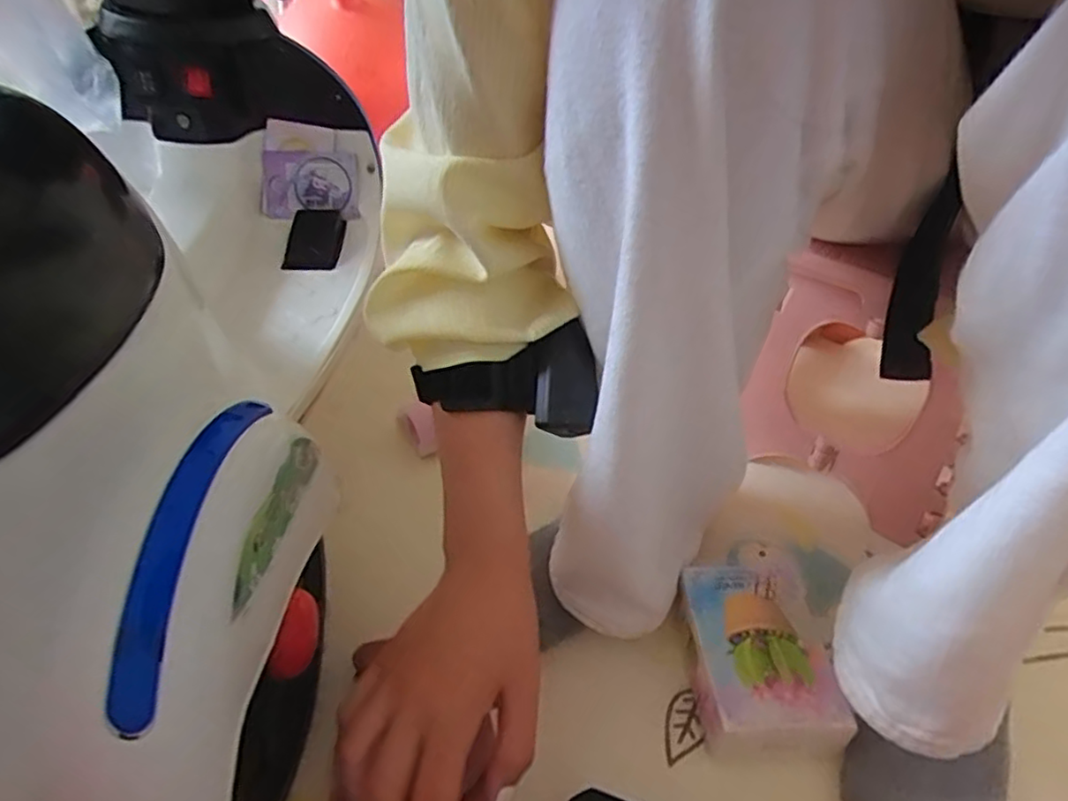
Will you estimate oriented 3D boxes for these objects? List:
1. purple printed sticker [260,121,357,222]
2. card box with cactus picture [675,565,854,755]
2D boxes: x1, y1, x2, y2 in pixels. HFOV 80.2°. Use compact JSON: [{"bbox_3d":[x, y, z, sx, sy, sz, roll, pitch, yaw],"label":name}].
[{"bbox_3d":[-0.216,-0.220,0.611,0.087,0.084,0.010,0,7,-11],"label":"purple printed sticker"},{"bbox_3d":[0.139,0.165,0.411,0.076,0.040,0.113,-3,40,-7],"label":"card box with cactus picture"}]

